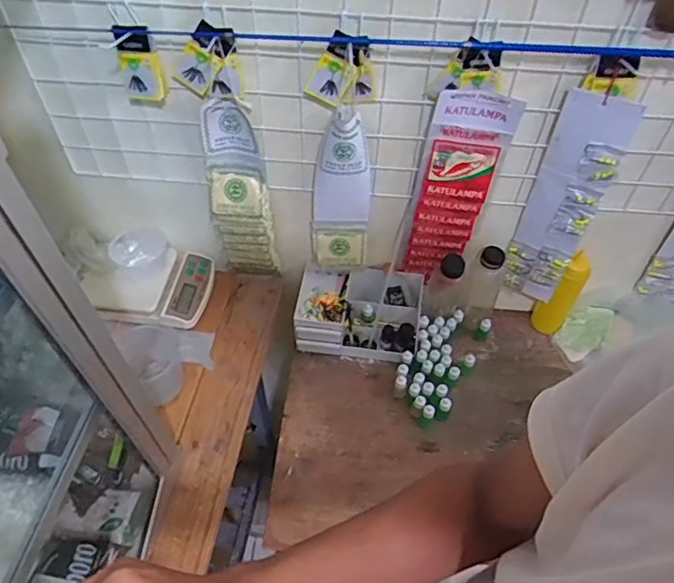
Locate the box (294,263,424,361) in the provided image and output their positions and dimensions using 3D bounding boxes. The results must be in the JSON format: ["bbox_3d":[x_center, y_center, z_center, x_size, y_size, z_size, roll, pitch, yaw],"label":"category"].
[{"bbox_3d":[0.041,0.046,1.053,0.231,0.118,0.140,7,51,4],"label":"box"}]

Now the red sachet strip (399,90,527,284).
[{"bbox_3d":[0.184,-0.148,0.882,0.111,0.367,0.021,10,51,7],"label":"red sachet strip"}]

